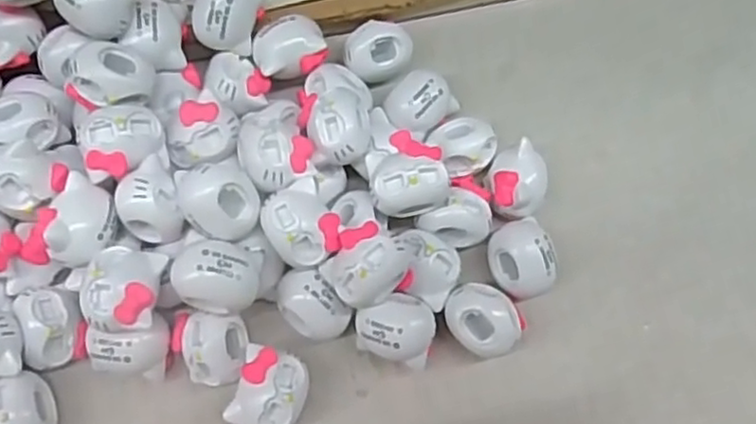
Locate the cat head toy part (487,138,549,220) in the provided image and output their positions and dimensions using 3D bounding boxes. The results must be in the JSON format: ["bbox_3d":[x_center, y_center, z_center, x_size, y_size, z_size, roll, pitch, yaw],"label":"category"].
[{"bbox_3d":[0.048,-0.009,0.245,0.020,0.021,0.023,29,73,8],"label":"cat head toy part"}]

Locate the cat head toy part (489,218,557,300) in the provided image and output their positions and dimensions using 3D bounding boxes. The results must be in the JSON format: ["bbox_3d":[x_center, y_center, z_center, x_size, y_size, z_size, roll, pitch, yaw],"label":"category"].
[{"bbox_3d":[0.048,0.016,0.237,0.020,0.021,0.026,-13,72,-6],"label":"cat head toy part"}]

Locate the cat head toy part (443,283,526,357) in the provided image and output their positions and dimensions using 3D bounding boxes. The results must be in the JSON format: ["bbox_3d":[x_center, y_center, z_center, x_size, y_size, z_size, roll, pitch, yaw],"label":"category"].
[{"bbox_3d":[0.034,0.036,0.231,0.025,0.019,0.020,33,74,9],"label":"cat head toy part"}]

